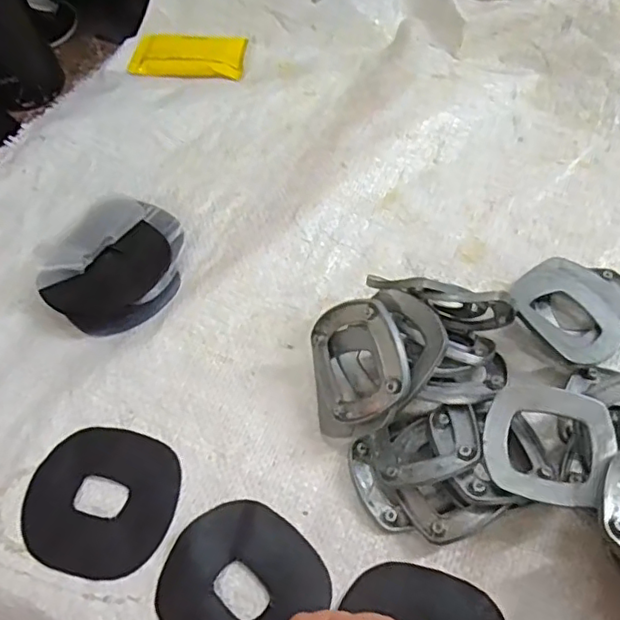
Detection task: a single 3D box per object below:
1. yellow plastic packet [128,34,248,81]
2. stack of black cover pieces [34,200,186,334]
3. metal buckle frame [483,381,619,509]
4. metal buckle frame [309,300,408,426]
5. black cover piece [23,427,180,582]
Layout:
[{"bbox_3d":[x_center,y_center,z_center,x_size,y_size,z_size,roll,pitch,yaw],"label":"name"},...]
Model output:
[{"bbox_3d":[-0.108,-0.226,0.525,0.101,0.007,0.051,7,58,9],"label":"yellow plastic packet"},{"bbox_3d":[-0.124,-0.031,0.390,0.074,0.028,0.094,29,64,21],"label":"stack of black cover pieces"},{"bbox_3d":[0.116,0.064,0.286,0.058,0.010,0.057,13,60,13],"label":"metal buckle frame"},{"bbox_3d":[0.023,0.028,0.314,0.009,0.061,0.061,-1,65,-46],"label":"metal buckle frame"},{"bbox_3d":[-0.113,0.101,0.320,0.080,0.004,0.076,13,59,12],"label":"black cover piece"}]

